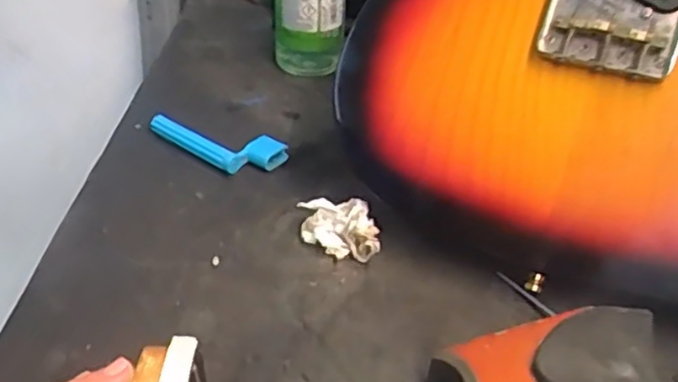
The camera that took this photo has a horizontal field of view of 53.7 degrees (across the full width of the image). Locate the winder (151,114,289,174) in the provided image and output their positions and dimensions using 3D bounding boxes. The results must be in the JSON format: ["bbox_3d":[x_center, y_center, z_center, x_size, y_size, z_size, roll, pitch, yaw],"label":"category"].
[{"bbox_3d":[-0.099,-0.035,0.506,0.114,0.016,0.036,14,39,14],"label":"winder"}]

